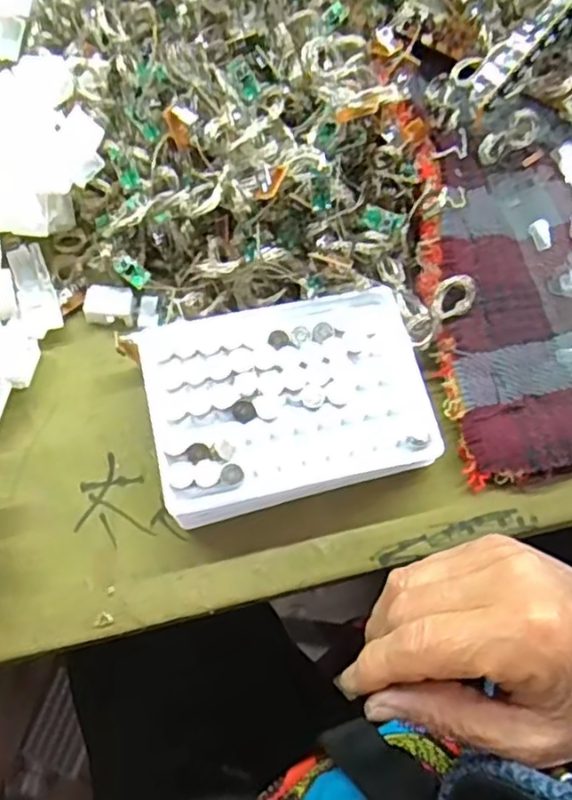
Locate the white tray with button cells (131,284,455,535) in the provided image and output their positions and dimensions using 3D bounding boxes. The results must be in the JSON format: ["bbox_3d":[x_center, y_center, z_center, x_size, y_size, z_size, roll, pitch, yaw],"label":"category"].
[{"bbox_3d":[0.000,-0.001,0.335,0.130,0.031,0.099,-14,69,-8],"label":"white tray with button cells"}]

